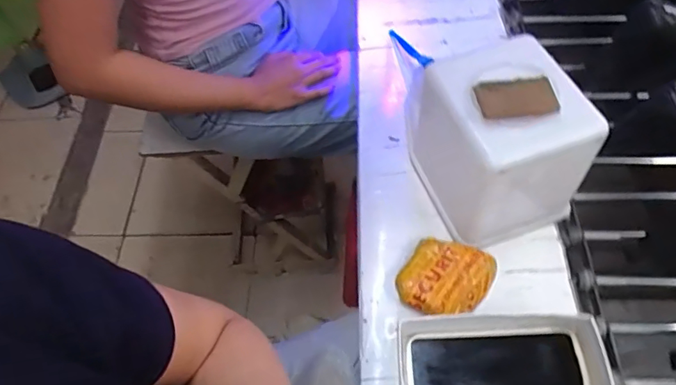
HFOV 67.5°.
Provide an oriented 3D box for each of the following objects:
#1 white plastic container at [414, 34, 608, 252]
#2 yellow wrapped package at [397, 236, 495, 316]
[{"bbox_3d":[0.173,-0.051,0.562,0.135,0.181,0.155,-18,58,-7],"label":"white plastic container"},{"bbox_3d":[0.118,0.095,0.556,0.087,0.024,0.090,27,64,20],"label":"yellow wrapped package"}]

